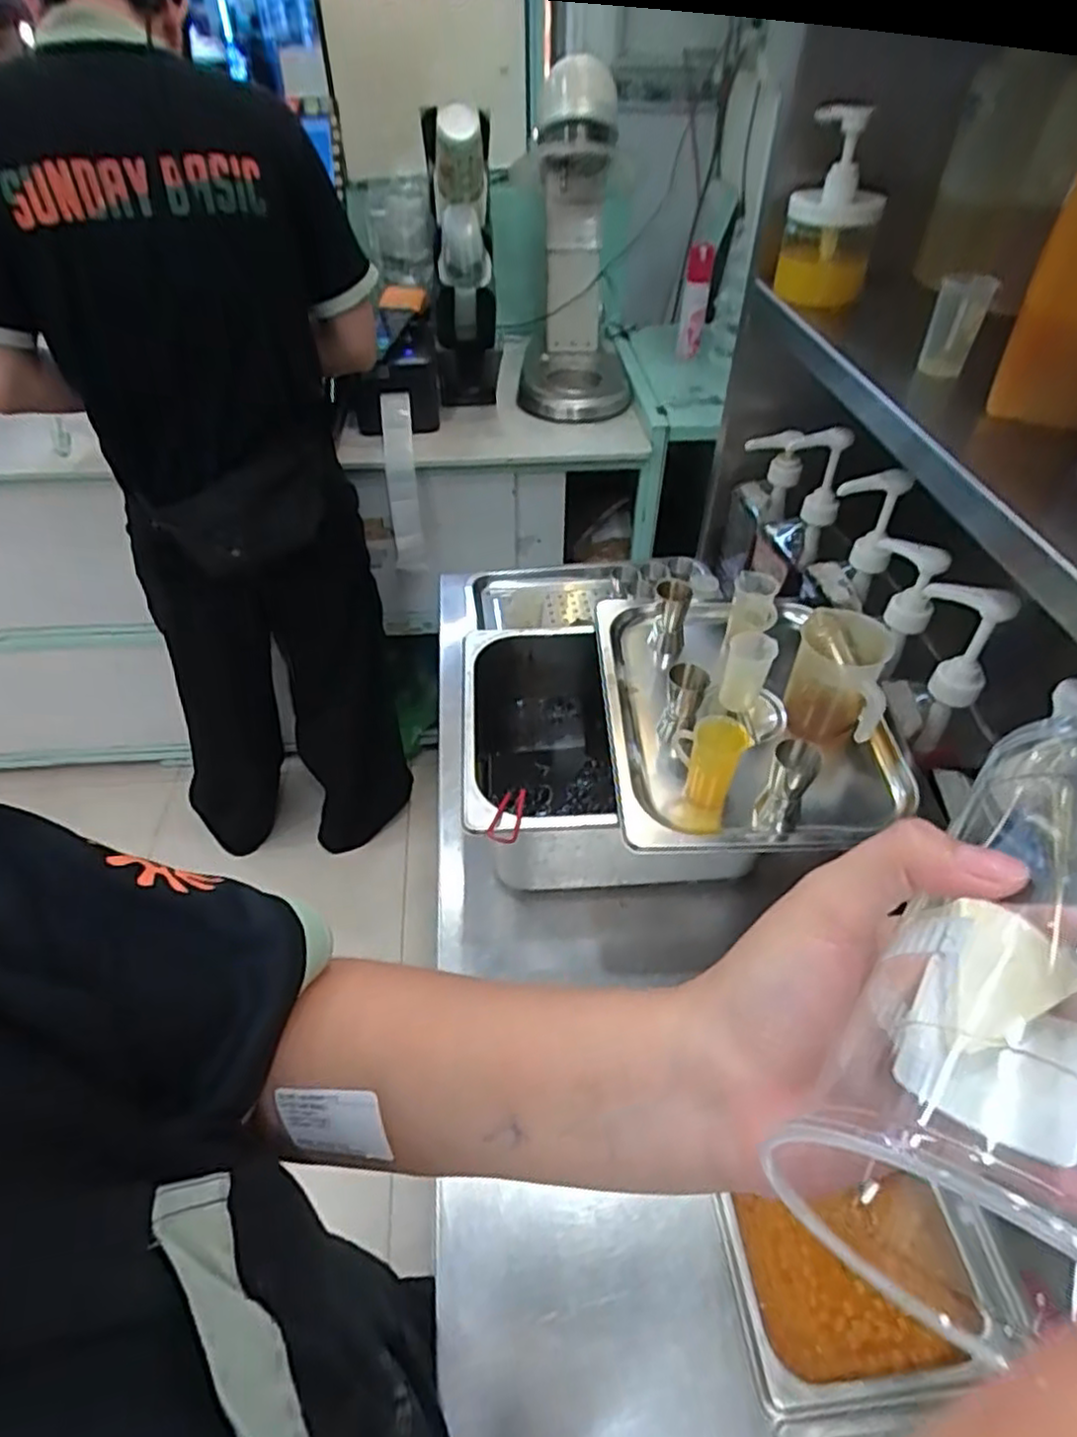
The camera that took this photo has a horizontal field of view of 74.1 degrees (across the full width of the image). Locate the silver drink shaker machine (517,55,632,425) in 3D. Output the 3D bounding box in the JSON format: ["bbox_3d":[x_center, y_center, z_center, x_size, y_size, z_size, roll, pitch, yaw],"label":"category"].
[{"bbox_3d":[0.071,-0.829,1.287,0.201,0.510,0.295,0,46,1],"label":"silver drink shaker machine"}]

